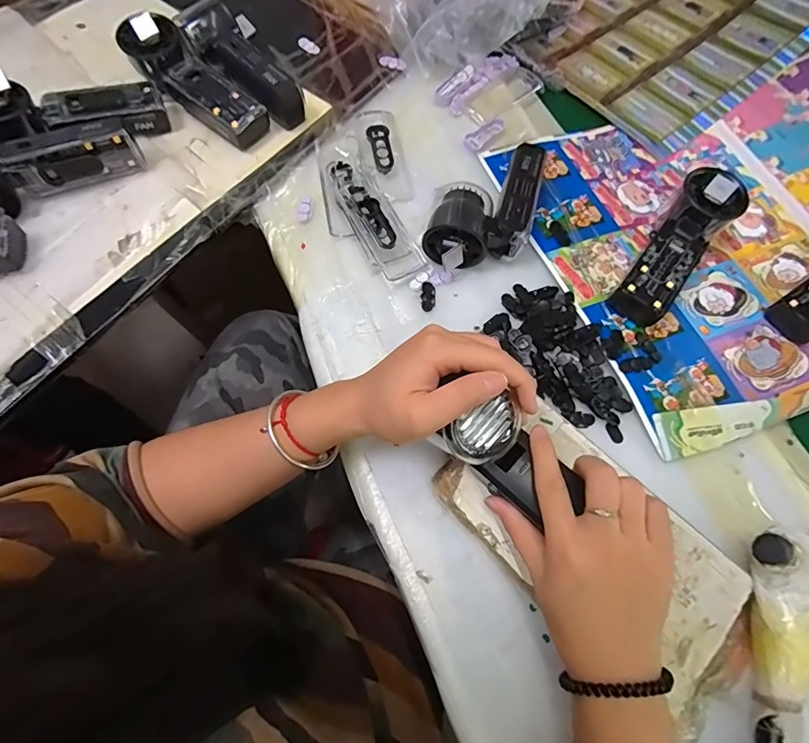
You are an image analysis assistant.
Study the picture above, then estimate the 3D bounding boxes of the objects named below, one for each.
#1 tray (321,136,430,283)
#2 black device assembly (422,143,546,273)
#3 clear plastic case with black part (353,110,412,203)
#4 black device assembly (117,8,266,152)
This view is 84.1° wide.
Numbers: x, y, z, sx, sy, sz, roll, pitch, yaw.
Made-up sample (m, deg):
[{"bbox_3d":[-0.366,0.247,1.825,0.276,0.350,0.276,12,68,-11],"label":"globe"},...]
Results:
[{"bbox_3d":[-0.038,-0.163,0.428,0.047,0.023,0.170,-24,70,-10],"label":"tray"},{"bbox_3d":[0.078,-0.153,0.416,0.087,0.050,0.137,19,69,7],"label":"black device assembly"},{"bbox_3d":[-0.023,-0.222,0.452,0.042,0.022,0.110,-13,69,-5],"label":"clear plastic case with black part"},{"bbox_3d":[-0.209,-0.288,0.449,0.152,0.056,0.054,43,74,15],"label":"black device assembly"}]

